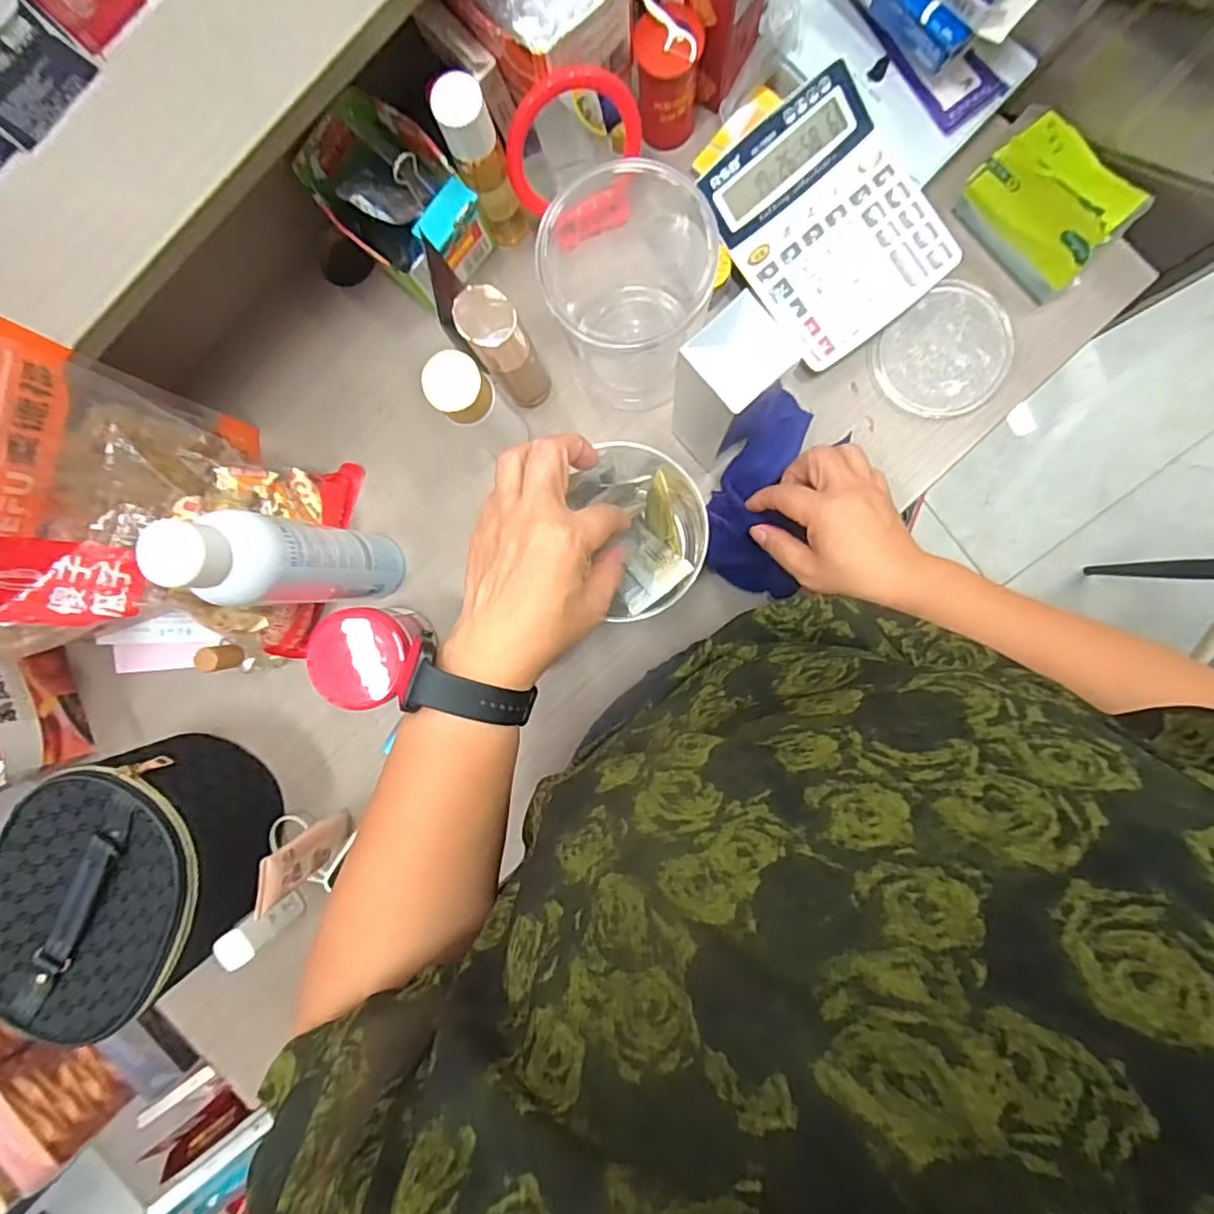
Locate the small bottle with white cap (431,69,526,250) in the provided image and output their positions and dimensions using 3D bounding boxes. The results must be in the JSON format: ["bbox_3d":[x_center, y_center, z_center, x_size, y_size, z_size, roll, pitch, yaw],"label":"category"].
[{"bbox_3d":[-0.090,-0.322,0.452,0.033,0.142,0.029,-26,90,4],"label":"small bottle with white cap"}]

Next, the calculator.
[{"bbox_3d":[0.173,-0.297,0.473,0.138,0.031,0.173,-35,90,4],"label":"calculator"}]

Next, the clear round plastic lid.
[{"bbox_3d":[0.280,-0.209,0.501,0.110,0.010,0.096,-39,89,4],"label":"clear round plastic lid"}]

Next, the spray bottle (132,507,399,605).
[{"bbox_3d":[-0.207,-0.030,0.419,0.046,0.226,0.056,3,92,3],"label":"spray bottle"}]

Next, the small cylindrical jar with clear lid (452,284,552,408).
[{"bbox_3d":[-0.073,-0.189,0.451,0.036,0.139,0.039,0,92,4],"label":"small cylindrical jar with clear lid"}]

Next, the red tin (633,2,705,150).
[{"bbox_3d":[0.047,-0.405,0.471,0.050,0.080,0.047,0,92,4],"label":"red tin"}]

